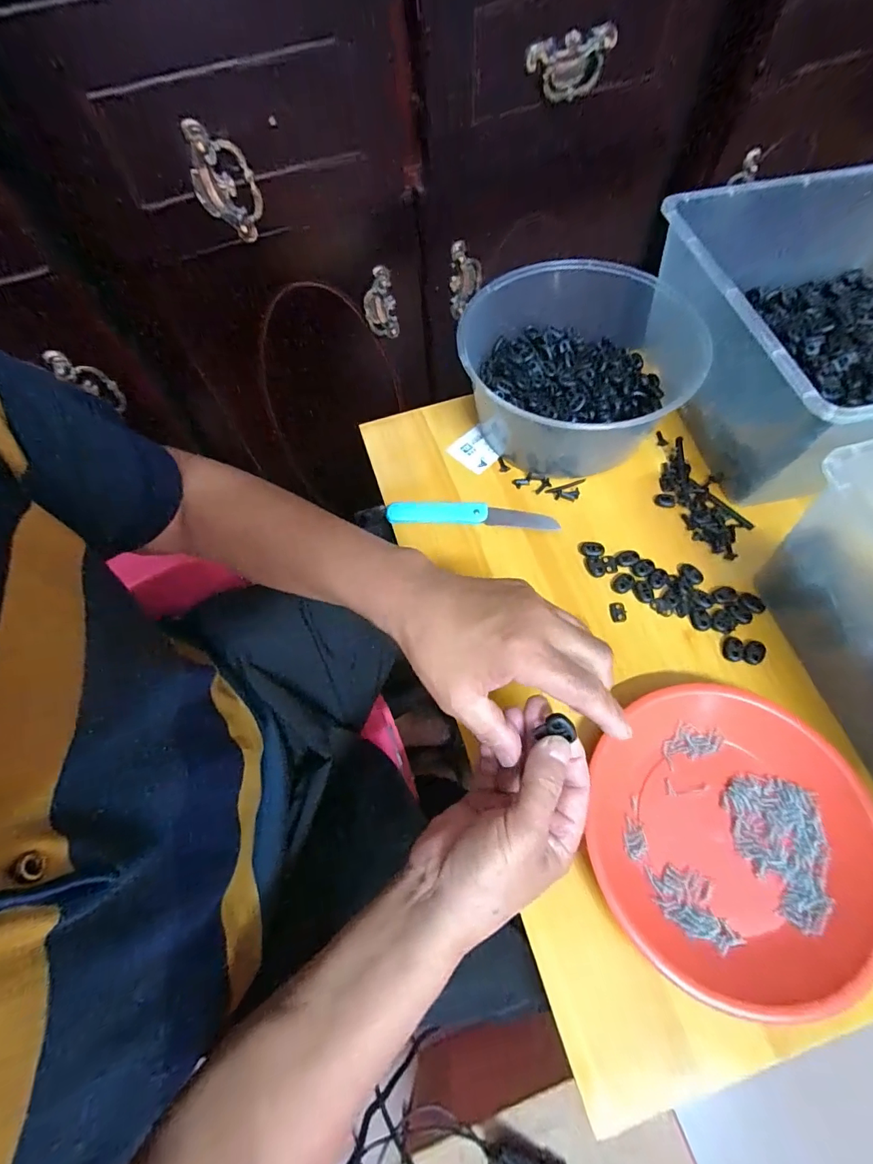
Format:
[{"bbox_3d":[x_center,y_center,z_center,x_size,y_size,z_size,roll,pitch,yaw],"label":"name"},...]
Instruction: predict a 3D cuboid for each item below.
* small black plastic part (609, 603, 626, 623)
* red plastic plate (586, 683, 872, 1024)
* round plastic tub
[{"bbox_3d":[0.163,0.027,0.408,0.013,0.004,0.018,-8,65,-2],"label":"small black plastic part"},{"bbox_3d":[0.209,0.176,0.322,0.184,0.031,0.189,-1,65,2],"label":"red plastic plate"},{"bbox_3d":[0.159,-0.234,0.481,0.240,0.092,0.223,-1,65,2],"label":"round plastic tub"}]

